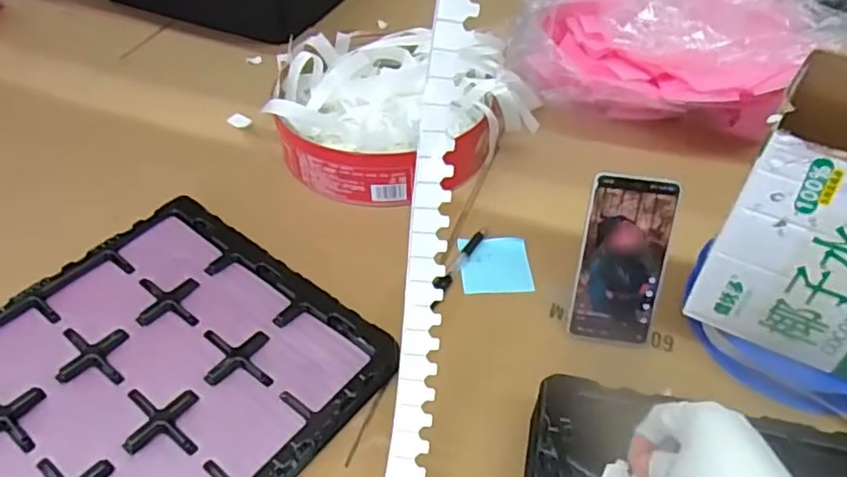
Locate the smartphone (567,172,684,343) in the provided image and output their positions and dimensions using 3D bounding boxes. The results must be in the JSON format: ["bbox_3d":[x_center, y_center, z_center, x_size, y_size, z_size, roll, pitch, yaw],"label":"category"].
[{"bbox_3d":[0.189,0.021,0.589,0.077,0.165,0.017,7,20,9],"label":"smartphone"}]

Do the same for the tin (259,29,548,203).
[{"bbox_3d":[-0.019,-0.174,0.793,0.329,0.084,0.282,1,46,0],"label":"tin"}]

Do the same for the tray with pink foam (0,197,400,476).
[{"bbox_3d":[-0.263,0.135,0.554,0.336,0.023,0.367,32,53,25],"label":"tray with pink foam"}]

